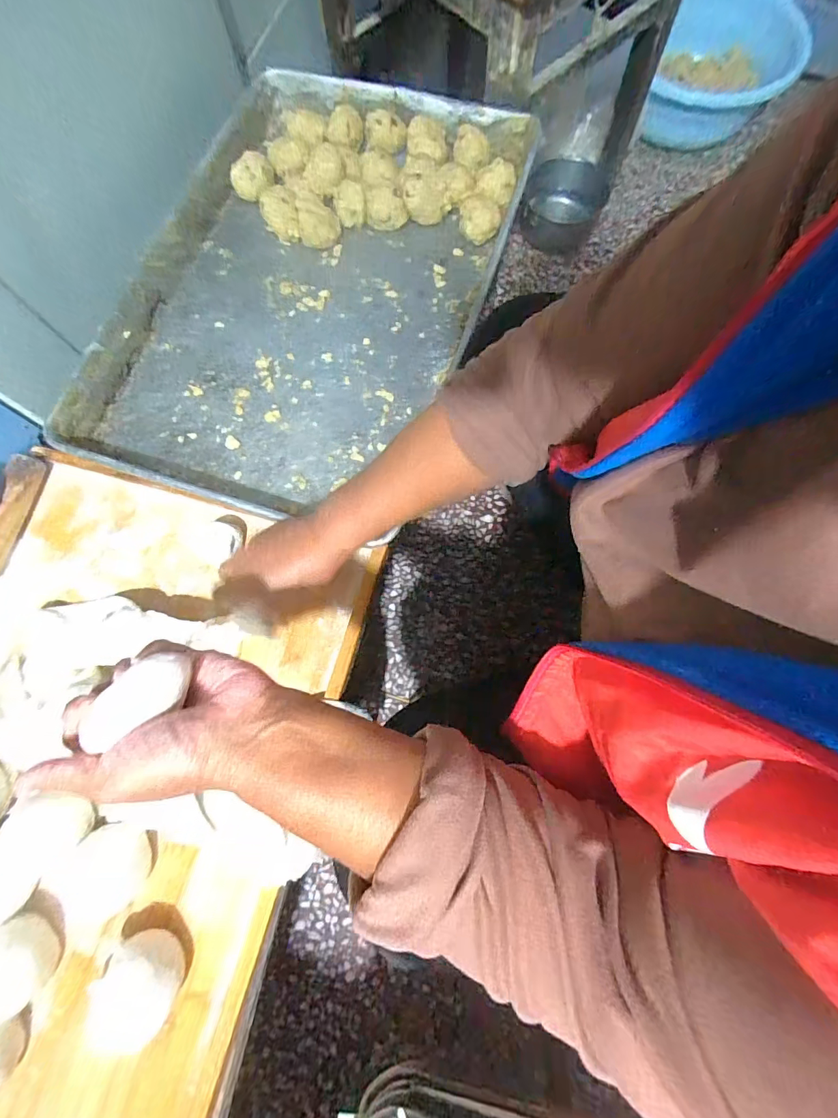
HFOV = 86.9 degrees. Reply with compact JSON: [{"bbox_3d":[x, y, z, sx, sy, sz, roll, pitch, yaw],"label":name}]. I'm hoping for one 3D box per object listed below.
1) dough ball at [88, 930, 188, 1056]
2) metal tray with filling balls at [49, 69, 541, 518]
[{"bbox_3d":[-0.237,0.364,0.375,0.064,0.043,0.065,0,76,0],"label":"dough ball"},{"bbox_3d":[-0.131,-0.340,0.536,0.396,0.054,0.582,16,77,4],"label":"metal tray with filling balls"}]

